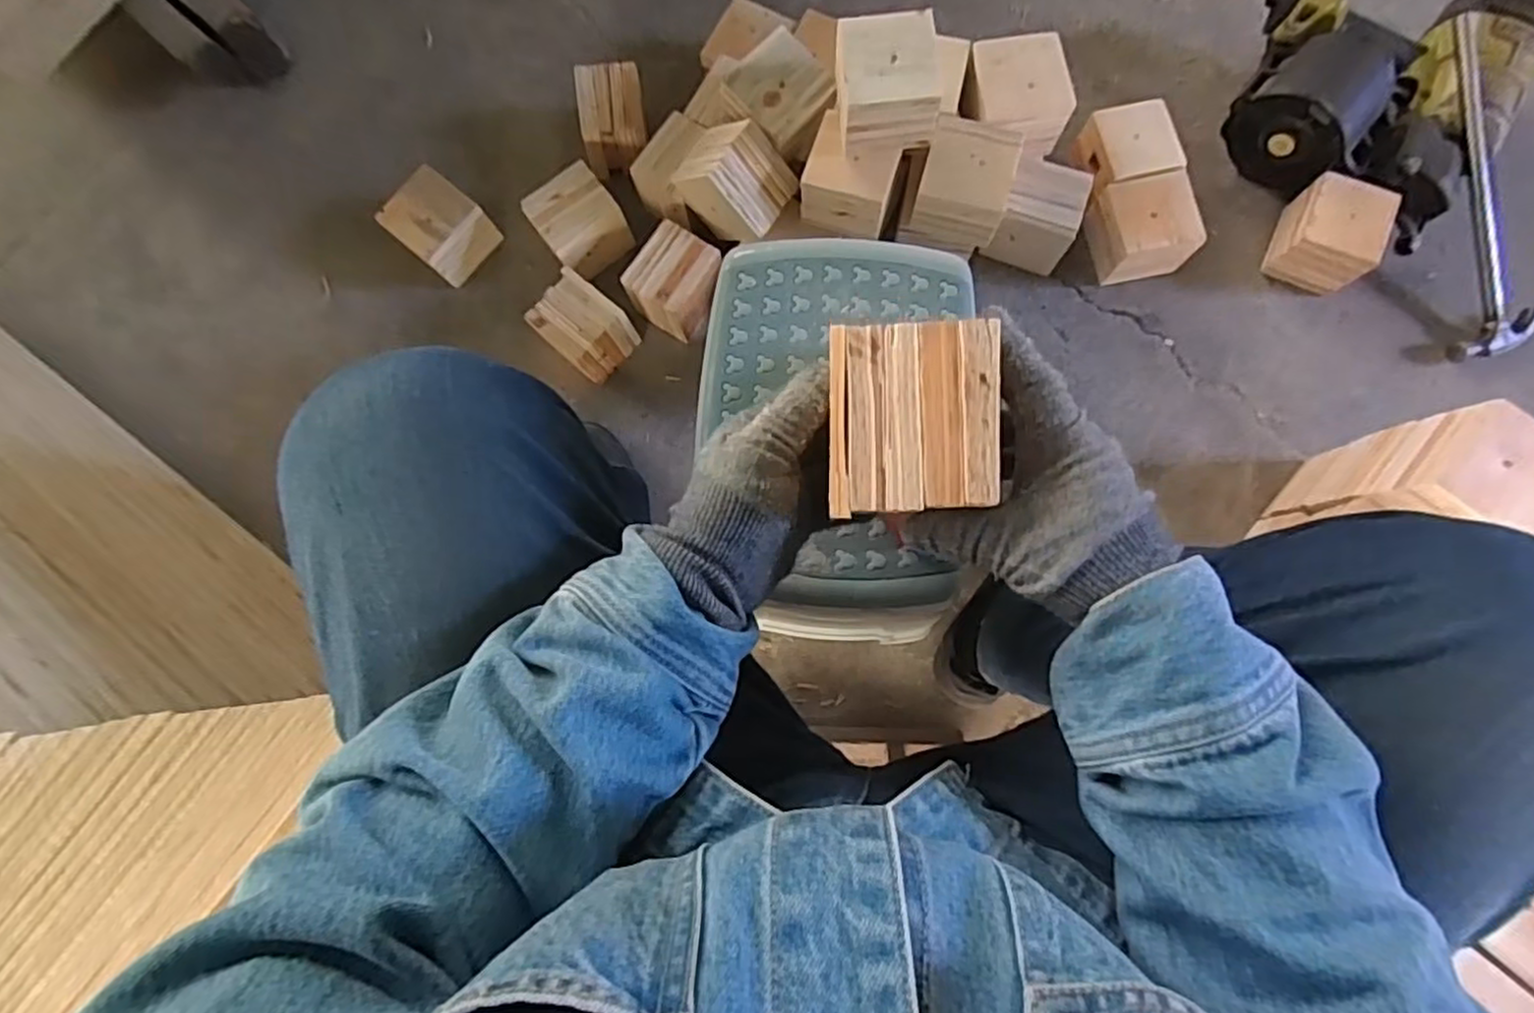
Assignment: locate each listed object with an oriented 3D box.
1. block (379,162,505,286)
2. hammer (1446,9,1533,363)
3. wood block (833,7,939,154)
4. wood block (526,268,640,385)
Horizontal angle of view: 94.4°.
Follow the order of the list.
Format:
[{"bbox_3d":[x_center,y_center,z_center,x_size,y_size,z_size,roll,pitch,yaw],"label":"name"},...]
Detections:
[{"bbox_3d":[-0.422,-0.363,0.913,0.103,0.081,0.098,40,87,9],"label":"block"},{"bbox_3d":[0.823,-0.363,0.815,0.101,0.027,0.377,-16,99,3],"label":"hammer"},{"bbox_3d":[0.122,-0.432,0.729,0.102,0.086,0.104,-1,81,3],"label":"wood block"},{"bbox_3d":[-0.226,-0.222,0.882,0.093,0.085,0.088,41,87,9],"label":"wood block"}]

